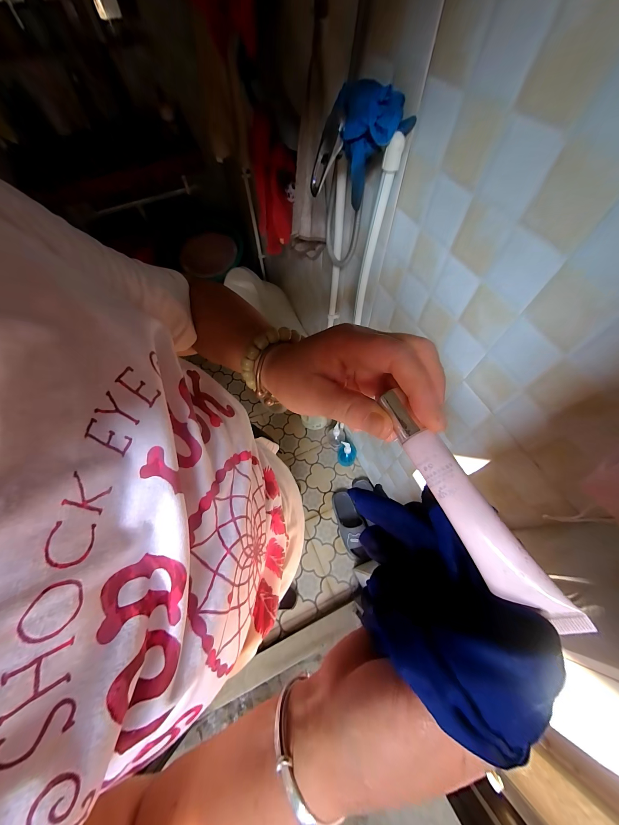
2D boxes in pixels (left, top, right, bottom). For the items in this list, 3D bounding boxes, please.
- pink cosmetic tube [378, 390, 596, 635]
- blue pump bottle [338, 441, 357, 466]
[{"bbox_3d":[0.069,0.039,0.127,0.015,0.018,0.115,-26,67,-12],"label":"pink cosmetic tube"},{"bbox_3d":[0.175,0.188,1.224,0.081,0.159,0.082,-1,62,1],"label":"blue pump bottle"}]

